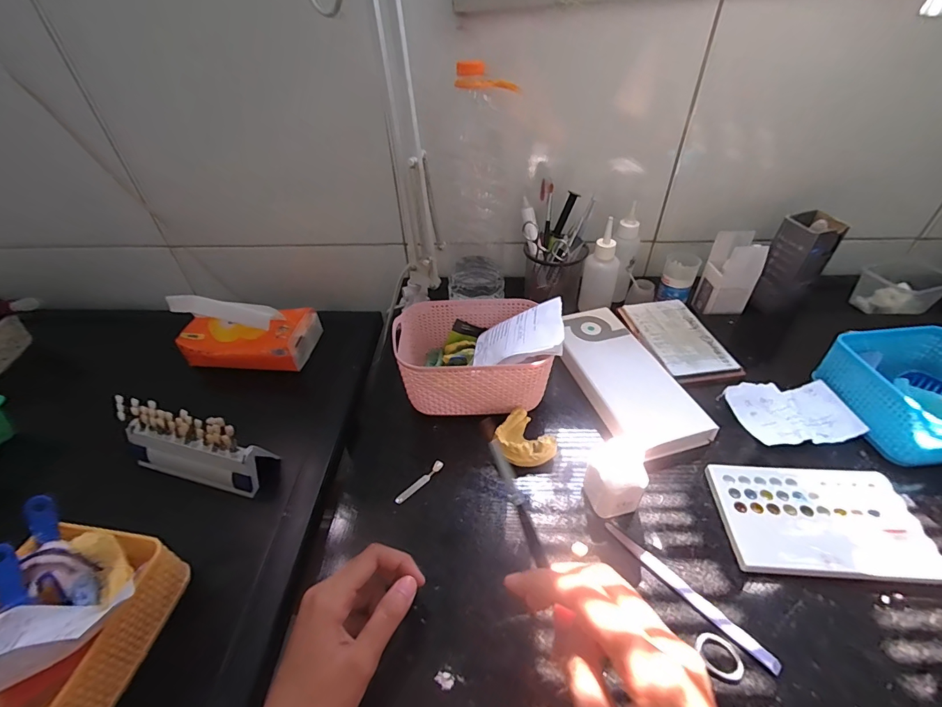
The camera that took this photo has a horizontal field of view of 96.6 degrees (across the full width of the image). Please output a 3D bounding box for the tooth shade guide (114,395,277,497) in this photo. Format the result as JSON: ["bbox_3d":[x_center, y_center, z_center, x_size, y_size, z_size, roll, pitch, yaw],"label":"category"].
[{"bbox_3d":[-0.325,0.101,0.486,0.188,0.079,0.053,11,43,15],"label":"tooth shade guide"}]

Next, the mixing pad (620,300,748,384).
[{"bbox_3d":[0.261,-0.019,0.537,0.088,0.010,0.152,-7,42,-5],"label":"mixing pad"}]

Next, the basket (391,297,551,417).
[{"bbox_3d":[0.000,0.003,0.486,0.153,0.076,0.128,-5,42,-3],"label":"basket"}]

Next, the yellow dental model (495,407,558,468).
[{"bbox_3d":[0.048,0.083,0.421,0.051,0.023,0.062,-18,44,-17],"label":"yellow dental model"}]

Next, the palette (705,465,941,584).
[{"bbox_3d":[0.294,0.142,0.360,0.153,0.012,0.095,2,42,4],"label":"palette"}]

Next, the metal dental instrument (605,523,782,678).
[{"bbox_3d":[0.166,0.183,0.326,0.011,0.004,0.136,-31,49,-28],"label":"metal dental instrument"}]

